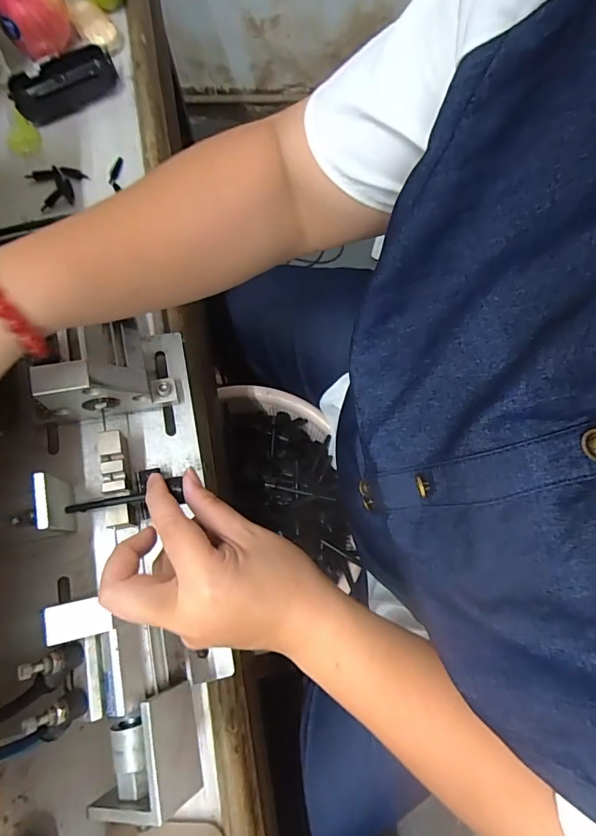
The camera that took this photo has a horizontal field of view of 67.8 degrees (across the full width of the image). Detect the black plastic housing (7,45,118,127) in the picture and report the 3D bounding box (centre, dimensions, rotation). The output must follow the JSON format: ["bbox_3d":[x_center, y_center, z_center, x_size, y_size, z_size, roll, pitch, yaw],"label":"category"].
[{"bbox_3d":[-0.258,-0.370,0.488,0.112,0.025,0.055,-28,76,-7],"label":"black plastic housing"}]

